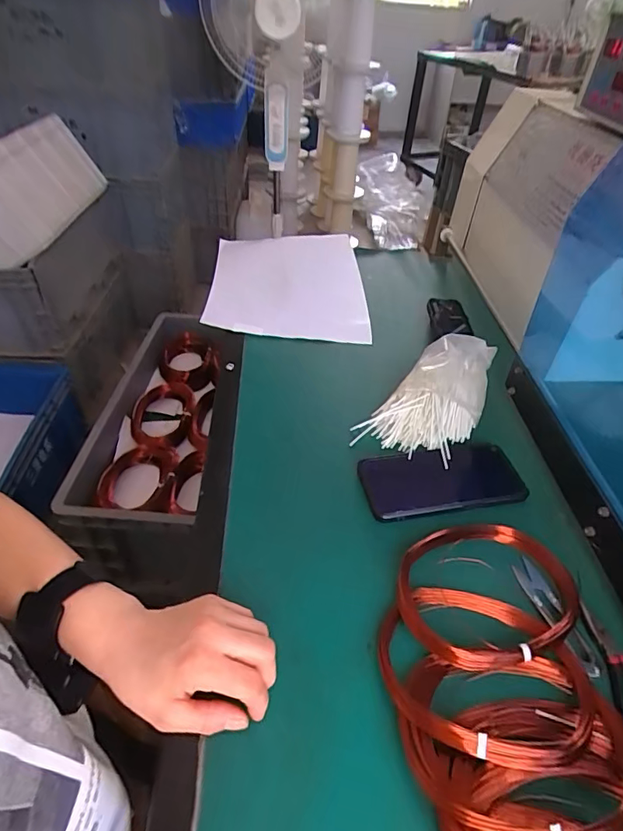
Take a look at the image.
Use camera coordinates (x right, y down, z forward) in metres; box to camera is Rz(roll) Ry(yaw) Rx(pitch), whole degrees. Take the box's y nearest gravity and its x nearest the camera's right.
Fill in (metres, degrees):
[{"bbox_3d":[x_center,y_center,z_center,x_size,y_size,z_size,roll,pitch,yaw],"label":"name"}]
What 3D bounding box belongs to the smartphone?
[{"bbox_3d":[0.135,0.061,0.492,0.163,0.010,0.086,-7,44,-9],"label":"smartphone"}]

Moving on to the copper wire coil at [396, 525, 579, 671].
[{"bbox_3d":[0.148,0.144,0.403,0.161,0.014,0.119,-18,47,-19],"label":"copper wire coil"}]

